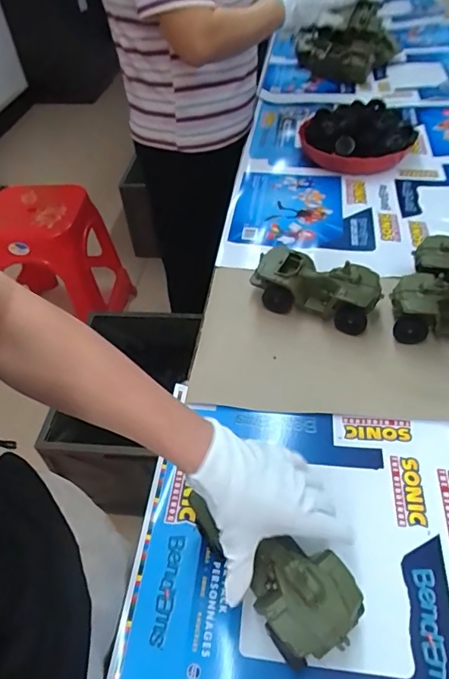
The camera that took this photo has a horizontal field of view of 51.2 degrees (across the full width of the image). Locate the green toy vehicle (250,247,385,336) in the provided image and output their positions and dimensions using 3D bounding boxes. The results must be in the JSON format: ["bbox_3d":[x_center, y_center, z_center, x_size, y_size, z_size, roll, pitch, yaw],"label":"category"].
[{"bbox_3d":[0.133,-0.077,0.694,0.185,0.074,0.073,16,50,18],"label":"green toy vehicle"}]

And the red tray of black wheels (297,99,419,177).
[{"bbox_3d":[0.281,-0.438,1.010,0.234,0.077,0.214,11,49,14],"label":"red tray of black wheels"}]

